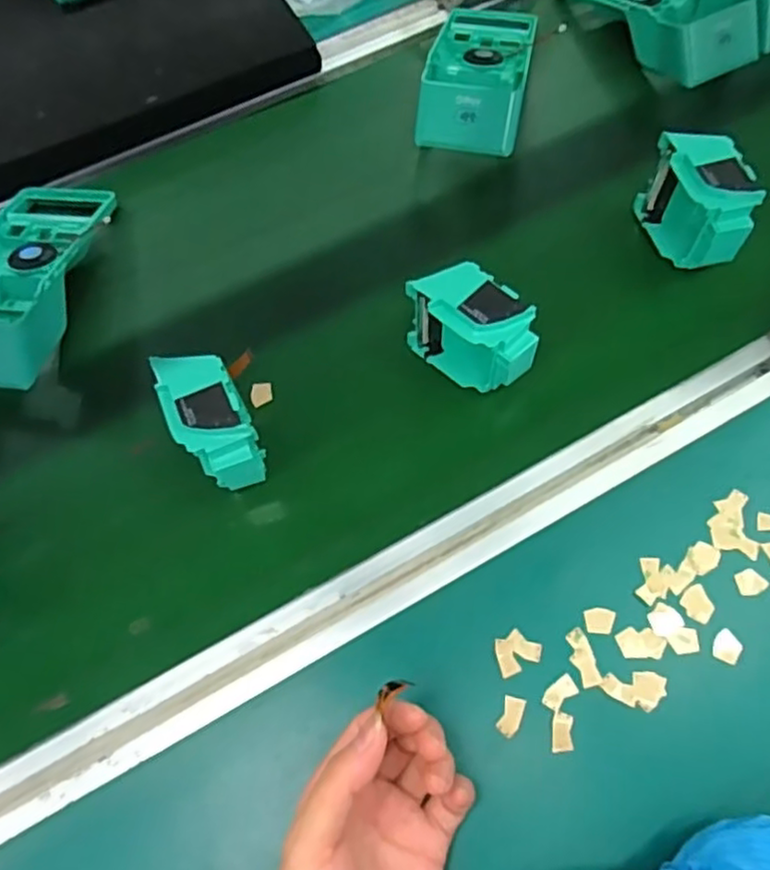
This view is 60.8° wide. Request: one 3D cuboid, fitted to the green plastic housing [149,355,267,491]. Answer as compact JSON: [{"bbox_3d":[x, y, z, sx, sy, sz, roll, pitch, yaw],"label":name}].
[{"bbox_3d":[-0.104,-0.004,0.408,0.042,0.075,0.073,-26,67,-8],"label":"green plastic housing"}]

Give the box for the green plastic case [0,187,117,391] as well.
[{"bbox_3d":[-0.266,-0.122,0.479,0.089,0.052,0.193,7,66,6],"label":"green plastic case"}]

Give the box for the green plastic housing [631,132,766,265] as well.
[{"bbox_3d":[0.220,-0.161,0.466,0.048,0.073,0.083,-16,66,-4],"label":"green plastic housing"}]

